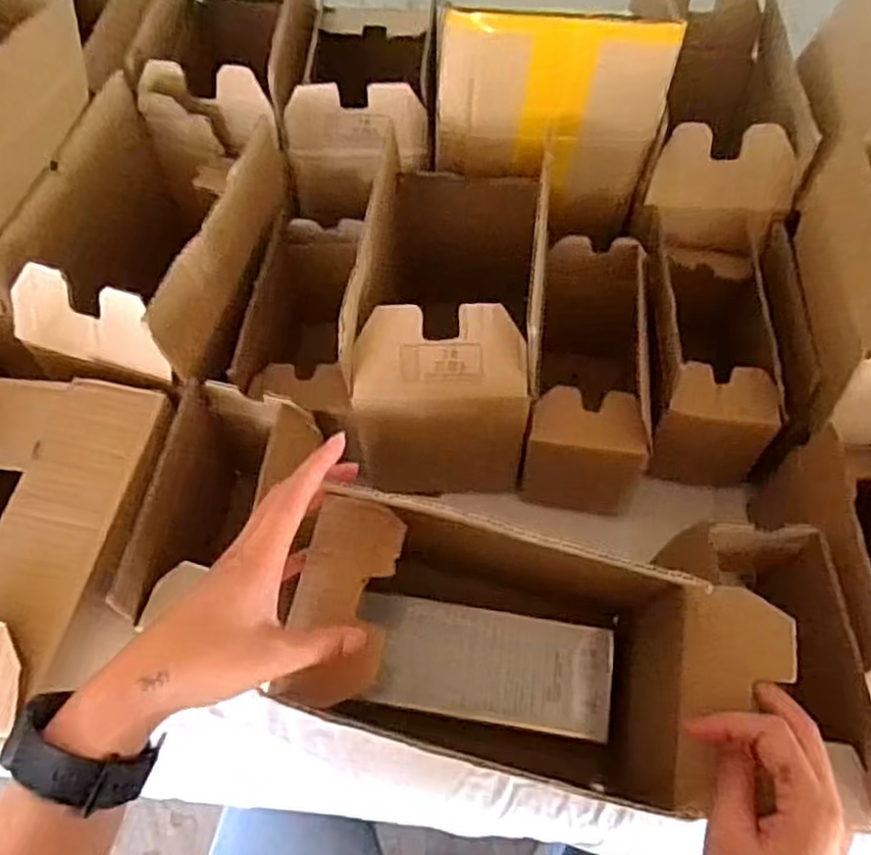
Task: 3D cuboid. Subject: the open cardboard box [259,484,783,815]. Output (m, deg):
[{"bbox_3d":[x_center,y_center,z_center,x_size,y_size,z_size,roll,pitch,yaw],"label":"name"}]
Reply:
[{"bbox_3d":[0.051,0.144,0.454,0.273,0.202,0.129,13,59,5],"label":"open cardboard box"}]

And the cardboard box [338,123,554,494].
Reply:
[{"bbox_3d":[0.011,-0.091,0.588,0.142,0.218,0.243,5,59,0],"label":"cardboard box"}]

